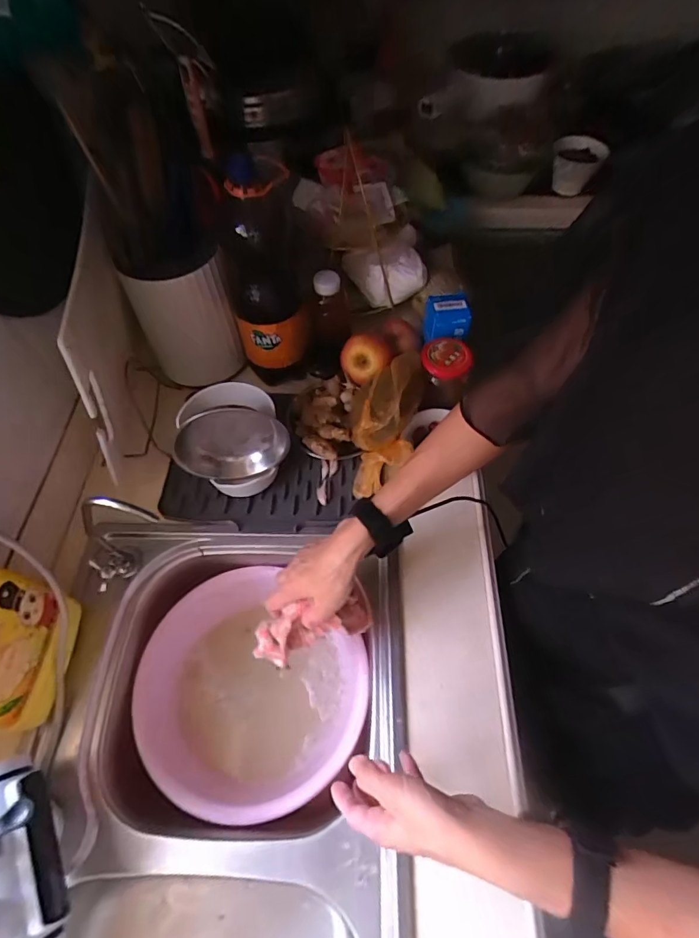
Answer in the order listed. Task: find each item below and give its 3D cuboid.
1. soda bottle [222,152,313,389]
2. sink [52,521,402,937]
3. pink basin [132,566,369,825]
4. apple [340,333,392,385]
[{"bbox_3d":[-0.113,-0.247,0.658,0.105,0.315,0.089,-12,60,-7],"label":"soda bottle"},{"bbox_3d":[-0.149,0.463,0.530,0.391,0.217,0.753,3,59,2],"label":"sink"},{"bbox_3d":[-0.140,0.316,0.638,0.277,0.140,0.268,0,59,0],"label":"pink basin"},{"bbox_3d":[0.025,-0.166,0.696,0.071,0.066,0.058,1,59,1],"label":"apple"}]

